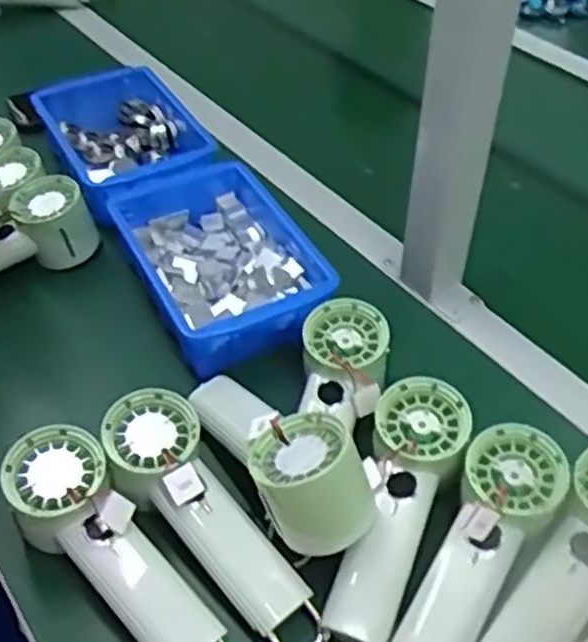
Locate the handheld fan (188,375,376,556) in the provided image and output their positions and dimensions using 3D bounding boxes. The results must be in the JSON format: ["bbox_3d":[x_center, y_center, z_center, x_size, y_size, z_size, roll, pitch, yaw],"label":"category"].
[{"bbox_3d":[-0.016,0.082,0.505,0.065,0.071,0.175,-22,27,-19],"label":"handheld fan"}]

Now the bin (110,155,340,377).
[{"bbox_3d":[-0.062,-0.055,0.666,0.153,0.056,0.220,-19,48,-17],"label":"bin"}]

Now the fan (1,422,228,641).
[{"bbox_3d":[-0.109,0.152,0.476,0.062,0.058,0.198,-35,70,-29],"label":"fan"}]

